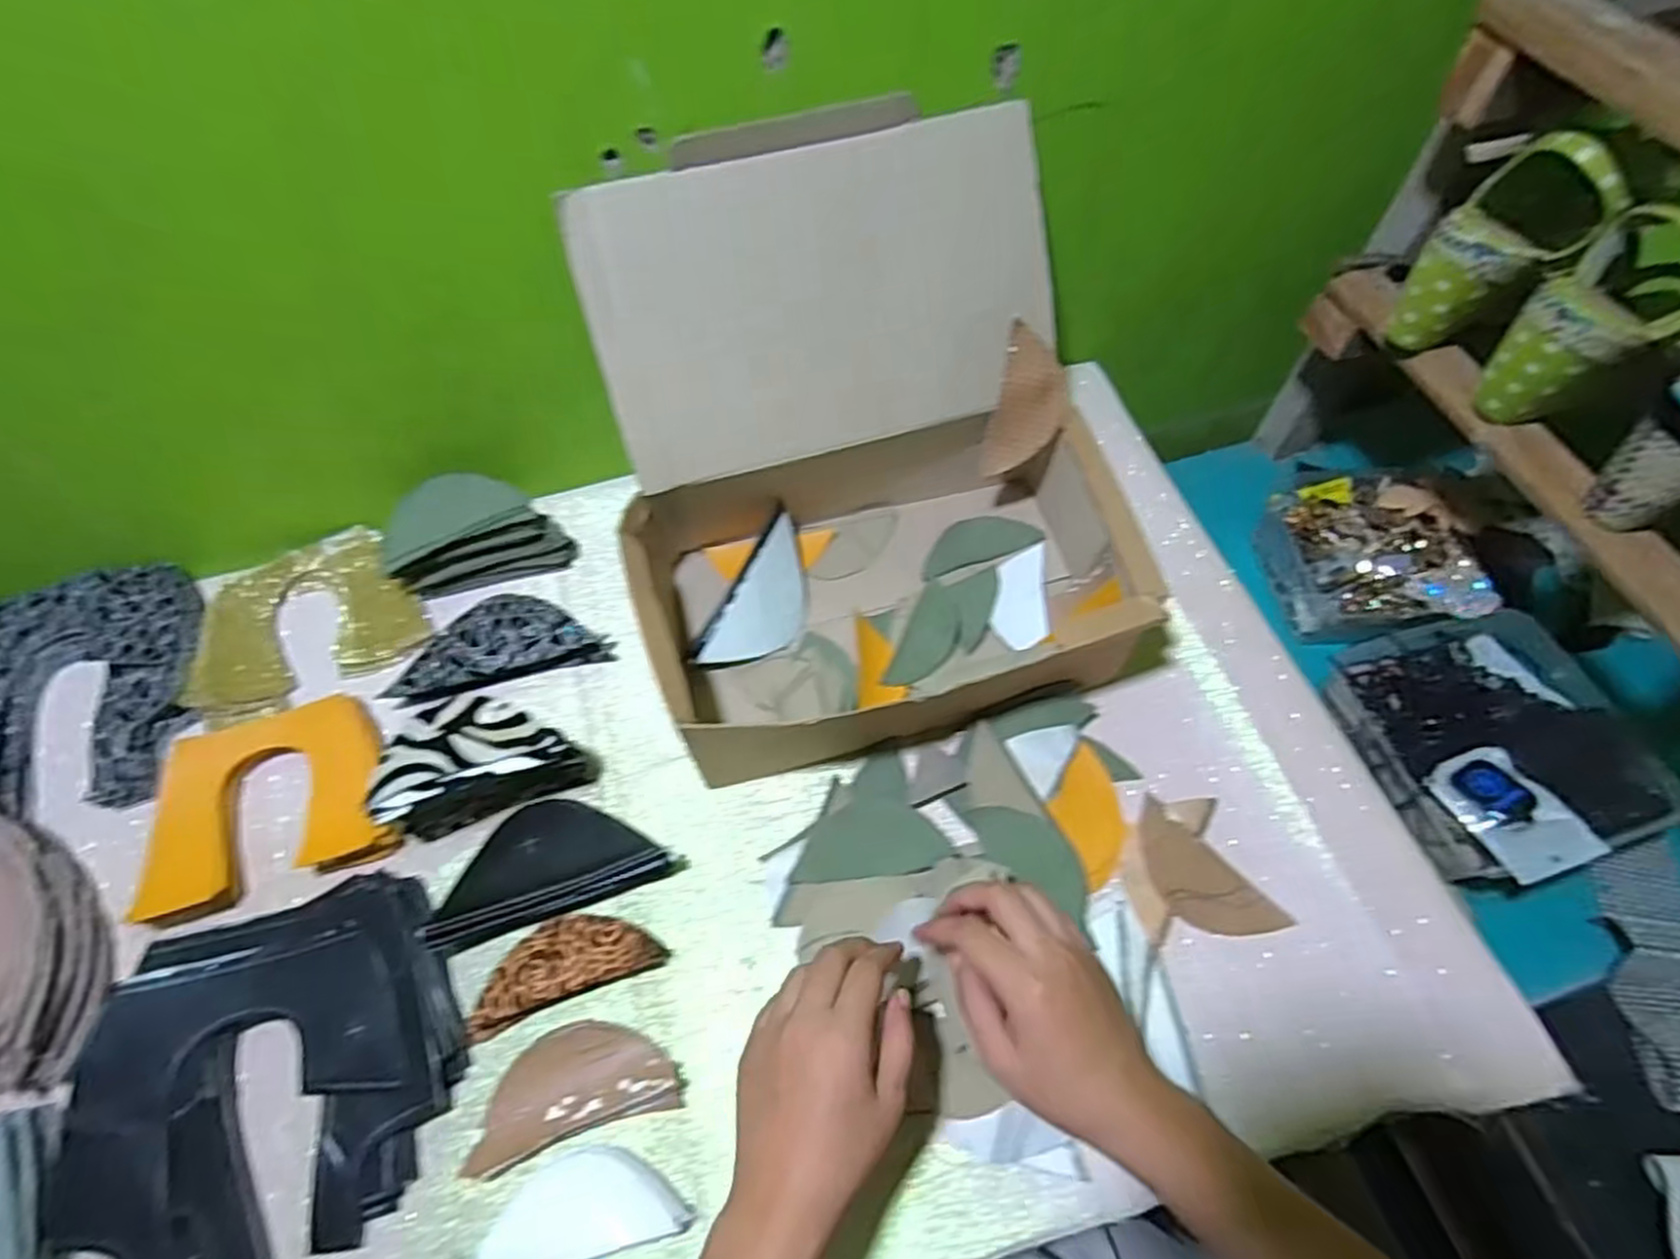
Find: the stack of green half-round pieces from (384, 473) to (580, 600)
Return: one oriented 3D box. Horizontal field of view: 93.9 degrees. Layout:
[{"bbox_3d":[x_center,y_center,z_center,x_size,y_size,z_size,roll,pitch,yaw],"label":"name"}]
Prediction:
[{"bbox_3d":[-0.290,-0.078,0.625,0.135,0.069,0.063,-16,63,-7],"label":"stack of green half-round pieces"}]

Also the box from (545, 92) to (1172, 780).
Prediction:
[{"bbox_3d":[0.017,-0.119,0.530,0.333,0.237,0.321,-12,62,-5],"label":"box"}]

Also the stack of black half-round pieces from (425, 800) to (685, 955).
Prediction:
[{"bbox_3d":[-0.186,0.149,0.509,0.149,0.040,0.071,-19,63,-8],"label":"stack of black half-round pieces"}]

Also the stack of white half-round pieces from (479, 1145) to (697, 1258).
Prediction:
[{"bbox_3d":[-0.144,0.318,0.430,0.111,0.020,0.052,-16,61,-8],"label":"stack of white half-round pieces"}]

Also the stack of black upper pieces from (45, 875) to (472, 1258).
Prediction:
[{"bbox_3d":[-0.334,0.259,0.453,0.208,0.031,0.190,-17,61,-9],"label":"stack of black upper pieces"}]

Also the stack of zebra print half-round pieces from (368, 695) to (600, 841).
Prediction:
[{"bbox_3d":[-0.239,0.088,0.531,0.123,0.081,0.066,-17,63,-8],"label":"stack of zebra print half-round pieces"}]

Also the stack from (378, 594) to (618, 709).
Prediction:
[{"bbox_3d":[-0.260,0.010,0.605,0.153,0.027,0.075,-15,61,-8],"label":"stack"}]

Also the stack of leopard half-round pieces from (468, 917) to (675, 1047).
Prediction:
[{"bbox_3d":[-0.174,0.209,0.493,0.118,0.021,0.048,-20,62,-10],"label":"stack of leopard half-round pieces"}]

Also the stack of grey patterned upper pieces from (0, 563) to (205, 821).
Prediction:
[{"bbox_3d":[-0.577,0.040,0.570,0.180,0.038,0.181,-14,61,-7],"label":"stack of grey patterned upper pieces"}]

